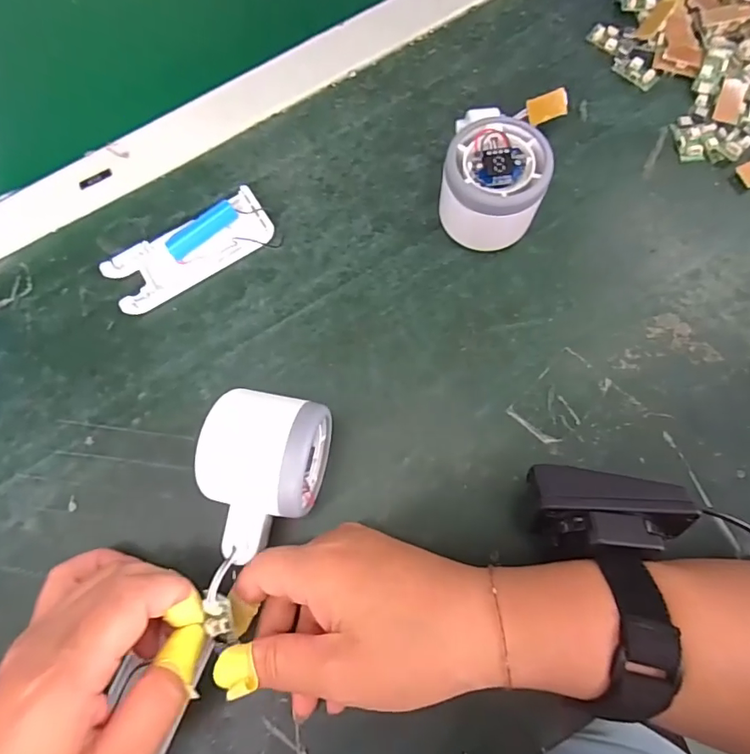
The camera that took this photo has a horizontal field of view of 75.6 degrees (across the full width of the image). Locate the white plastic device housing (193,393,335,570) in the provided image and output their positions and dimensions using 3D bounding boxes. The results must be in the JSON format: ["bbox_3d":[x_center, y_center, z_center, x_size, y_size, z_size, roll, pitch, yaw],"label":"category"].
[{"bbox_3d":[-0.058,0.050,0.246,0.055,0.051,0.079,8,76,4],"label":"white plastic device housing"}]

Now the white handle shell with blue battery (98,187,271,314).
[{"bbox_3d":[-0.117,-0.081,0.311,0.105,0.014,0.041,-33,77,-6],"label":"white handle shell with blue battery"}]

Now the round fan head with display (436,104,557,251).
[{"bbox_3d":[0.071,-0.115,0.292,0.058,0.053,0.057,0,76,2],"label":"round fan head with display"}]

